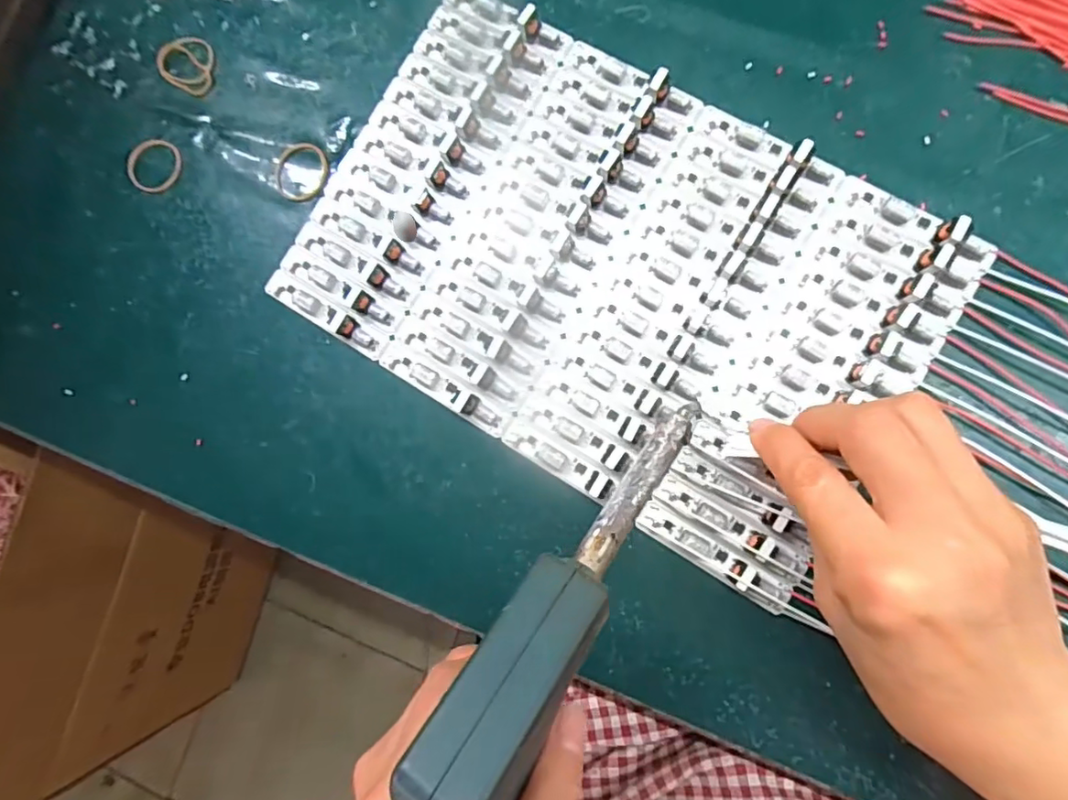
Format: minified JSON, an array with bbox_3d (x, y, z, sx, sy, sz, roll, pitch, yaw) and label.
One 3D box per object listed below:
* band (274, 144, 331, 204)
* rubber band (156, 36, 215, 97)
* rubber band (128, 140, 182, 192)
[{"bbox_3d":[-0.124,-0.122,0.306,0.031,0.004,0.033,-1,86,9],"label":"band"},{"bbox_3d":[-0.195,-0.191,0.323,0.038,0.004,0.030,32,91,9],"label":"rubber band"},{"bbox_3d":[-0.213,-0.132,0.321,0.031,0.005,0.030,13,88,9],"label":"rubber band"}]

